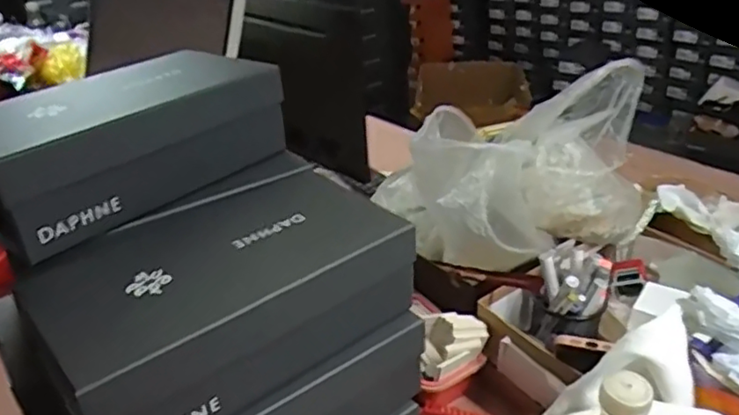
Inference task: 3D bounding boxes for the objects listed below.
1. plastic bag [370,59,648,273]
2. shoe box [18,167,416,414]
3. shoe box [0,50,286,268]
[{"bbox_3d":[0.206,-0.050,0.825,0.322,0.212,0.193,1,30,9],"label":"plastic bag"},{"bbox_3d":[-0.130,0.077,0.566,0.291,0.098,0.189,-25,36,-32],"label":"shoe box"},{"bbox_3d":[-0.257,-0.073,0.639,0.174,0.103,0.301,18,36,33],"label":"shoe box"}]

